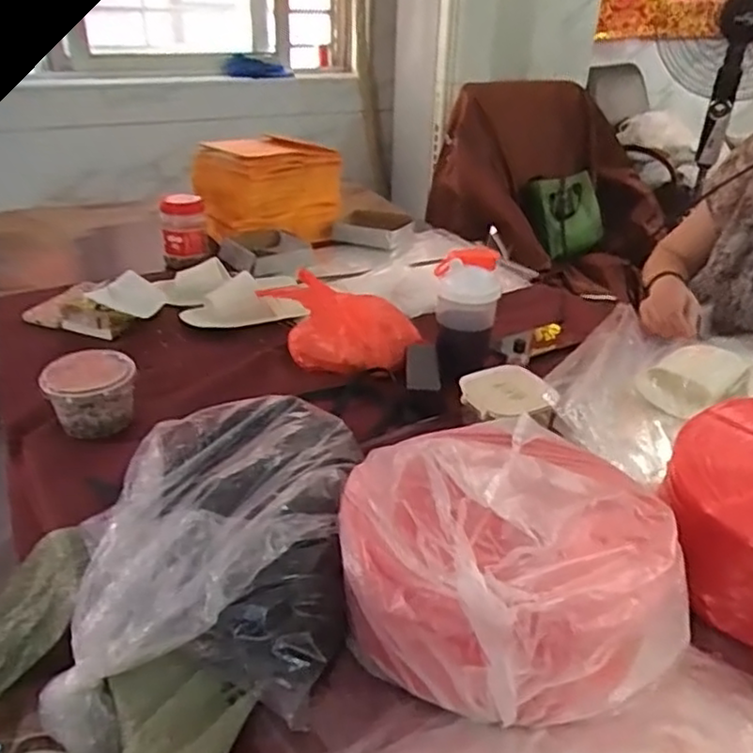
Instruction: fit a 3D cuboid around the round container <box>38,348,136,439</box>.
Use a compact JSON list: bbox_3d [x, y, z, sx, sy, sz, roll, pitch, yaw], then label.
[{"bbox_3d":[-0.379,0.018,0.910,0.111,0.092,0.100,-10,32,-20],"label":"round container"}]

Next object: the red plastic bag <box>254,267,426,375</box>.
[{"bbox_3d":[-0.044,-0.088,1.081,0.210,0.093,0.187,27,39,36],"label":"red plastic bag"}]

